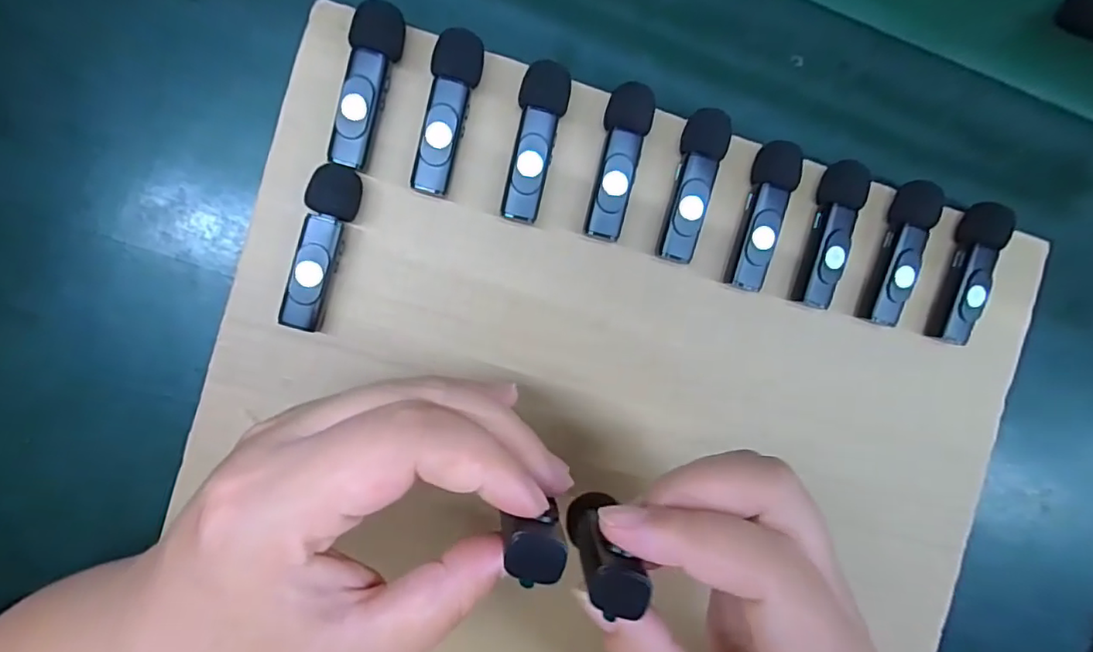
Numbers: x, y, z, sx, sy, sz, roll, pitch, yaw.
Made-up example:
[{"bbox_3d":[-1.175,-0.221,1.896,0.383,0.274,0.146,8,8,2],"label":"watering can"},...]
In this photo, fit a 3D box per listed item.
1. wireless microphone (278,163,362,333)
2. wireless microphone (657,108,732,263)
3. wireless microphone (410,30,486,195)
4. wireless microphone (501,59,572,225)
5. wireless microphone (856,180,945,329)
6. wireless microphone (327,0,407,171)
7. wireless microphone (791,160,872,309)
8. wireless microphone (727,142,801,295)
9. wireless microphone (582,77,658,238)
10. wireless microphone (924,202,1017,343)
[{"bbox_3d":[-0.090,-0.031,0.232,0.017,0.016,0.066,15,86,-8],"label":"wireless microphone"},{"bbox_3d":[0.062,-0.060,0.249,0.018,0.016,0.064,15,86,-8],"label":"wireless microphone"},{"bbox_3d":[-0.041,-0.086,0.236,0.018,0.015,0.064,15,86,-8],"label":"wireless microphone"},{"bbox_3d":[-0.006,-0.075,0.240,0.019,0.016,0.063,15,86,-8],"label":"wireless microphone"},{"bbox_3d":[0.158,-0.032,0.261,0.015,0.019,0.063,15,86,-8],"label":"wireless microphone"},{"bbox_3d":[-0.072,-0.095,0.233,0.018,0.017,0.064,15,86,-8],"label":"wireless microphone"},{"bbox_3d":[0.125,-0.041,0.258,0.018,0.017,0.064,15,86,-8],"label":"wireless microphone"},{"bbox_3d":[0.094,-0.048,0.254,0.018,0.016,0.064,15,86,-8],"label":"wireless microphone"},{"bbox_3d":[0.030,-0.068,0.245,0.019,0.017,0.062,11,87,-8],"label":"wireless microphone"},{"bbox_3d":[0.192,-0.024,0.265,0.013,0.020,0.063,16,86,-8],"label":"wireless microphone"}]

